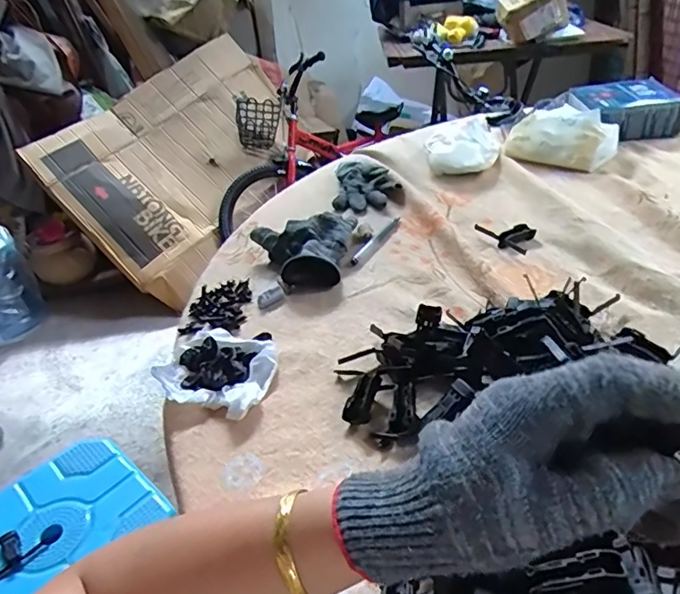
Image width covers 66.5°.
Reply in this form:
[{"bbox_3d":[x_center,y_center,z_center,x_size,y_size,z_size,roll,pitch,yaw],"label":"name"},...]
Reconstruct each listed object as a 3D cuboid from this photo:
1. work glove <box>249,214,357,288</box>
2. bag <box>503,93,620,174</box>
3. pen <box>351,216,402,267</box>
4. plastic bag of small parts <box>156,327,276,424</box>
[{"bbox_3d":[-0.038,-0.054,0.603,0.126,0.041,0.106,-9,34,-1],"label":"work glove"},{"bbox_3d":[0.331,-0.247,0.776,0.144,0.077,0.076,21,44,36],"label":"bag"},{"bbox_3d":[0.049,-0.075,0.657,0.011,0.010,0.127,14,40,28],"label":"pen"},{"bbox_3d":[-0.108,0.061,0.463,0.099,0.027,0.101,1,35,13],"label":"plastic bag of small parts"}]

